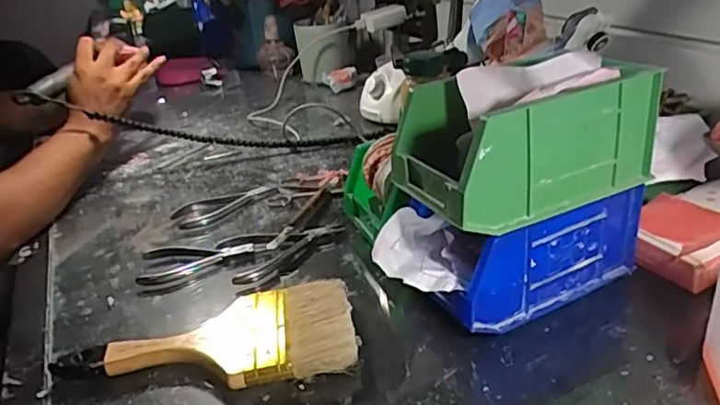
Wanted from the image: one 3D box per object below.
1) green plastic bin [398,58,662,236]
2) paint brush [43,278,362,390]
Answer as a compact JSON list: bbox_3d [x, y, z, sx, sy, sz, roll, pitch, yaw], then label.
[{"bbox_3d":[0.118,-0.048,0.430,0.163,0.083,0.090,-17,29,-18],"label":"green plastic bin"},{"bbox_3d":[-0.114,0.107,0.446,0.216,0.022,0.095,-8,27,-3],"label":"paint brush"}]

